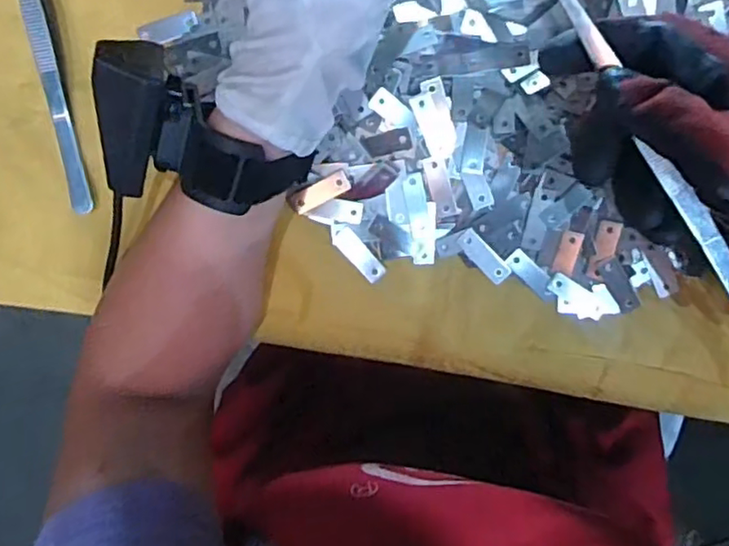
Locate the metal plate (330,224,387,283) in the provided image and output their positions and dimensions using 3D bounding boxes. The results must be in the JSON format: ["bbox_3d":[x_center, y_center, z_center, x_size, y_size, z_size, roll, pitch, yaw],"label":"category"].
[{"bbox_3d":[-0.004,-0.012,0.355,0.014,0.004,0.039,-44,94,7],"label":"metal plate"}]

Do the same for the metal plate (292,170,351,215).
[{"bbox_3d":[-0.025,-0.046,0.350,0.034,0.004,0.012,-27,96,6],"label":"metal plate"}]

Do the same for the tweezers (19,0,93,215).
[{"bbox_3d":[-0.176,-0.127,0.336,0.012,0.015,0.187,-9,97,4],"label":"tweezers"}]

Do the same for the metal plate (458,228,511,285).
[{"bbox_3d":[0.069,-0.009,0.355,0.012,0.004,0.035,-43,94,7],"label":"metal plate"}]

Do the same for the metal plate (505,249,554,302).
[{"bbox_3d":[0.097,0.001,0.355,0.033,0.004,0.012,44,98,-3],"label":"metal plate"}]

